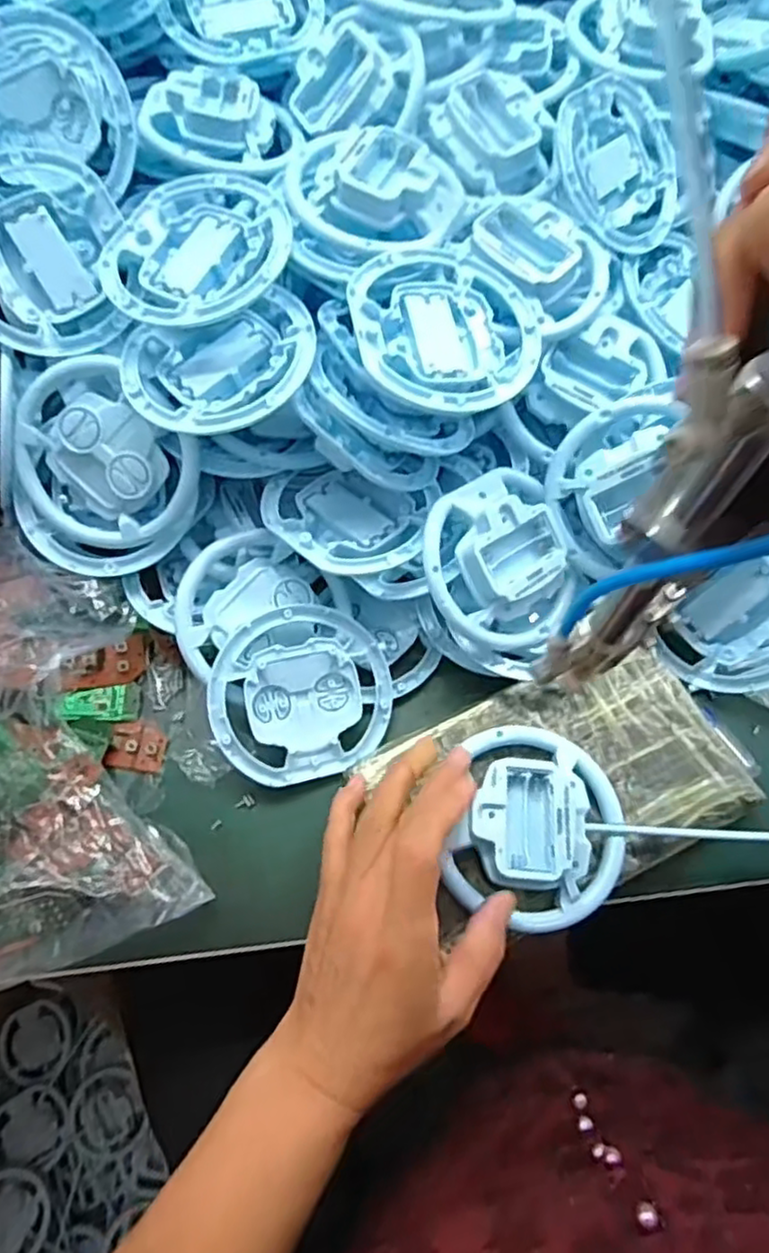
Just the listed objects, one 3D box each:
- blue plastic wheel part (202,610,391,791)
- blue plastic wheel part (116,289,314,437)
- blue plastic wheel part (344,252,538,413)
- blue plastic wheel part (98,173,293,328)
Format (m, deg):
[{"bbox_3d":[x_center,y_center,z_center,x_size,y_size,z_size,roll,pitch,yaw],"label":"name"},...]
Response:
[{"bbox_3d":[-0.048,0.039,0.401,0.106,0.012,0.100,-14,94,-16],"label":"blue plastic wheel part"},{"bbox_3d":[-0.088,-0.141,0.373,0.104,0.019,0.087,-20,70,-8],"label":"blue plastic wheel part"},{"bbox_3d":[0.033,-0.158,0.368,0.099,0.014,0.102,-12,72,-15],"label":"blue plastic wheel part"},{"bbox_3d":[-0.105,-0.209,0.375,0.103,0.016,0.103,0,68,-1],"label":"blue plastic wheel part"}]

